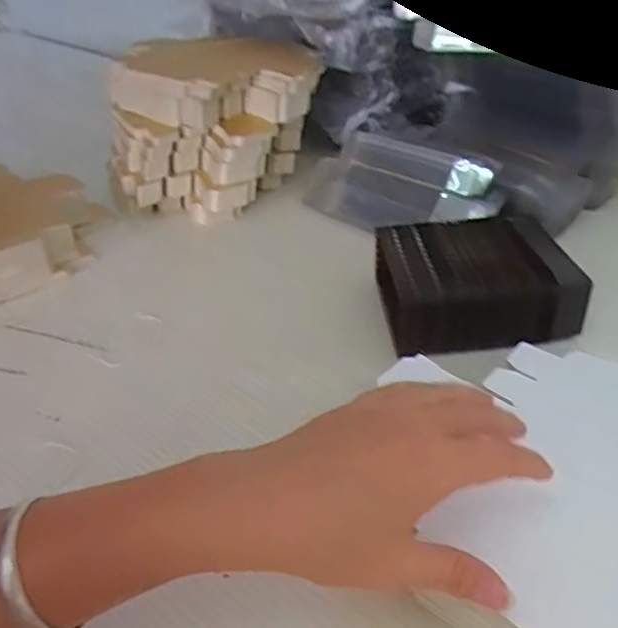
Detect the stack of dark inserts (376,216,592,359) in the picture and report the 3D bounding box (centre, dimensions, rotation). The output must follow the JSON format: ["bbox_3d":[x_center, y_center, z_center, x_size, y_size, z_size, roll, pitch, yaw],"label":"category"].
[{"bbox_3d":[0.124,-0.026,0.476,0.140,0.050,0.121,-7,37,-2],"label":"stack of dark inserts"}]

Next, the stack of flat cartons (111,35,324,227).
[{"bbox_3d":[-0.109,-0.215,0.686,0.232,0.120,0.222,-12,37,-11],"label":"stack of flat cartons"}]

